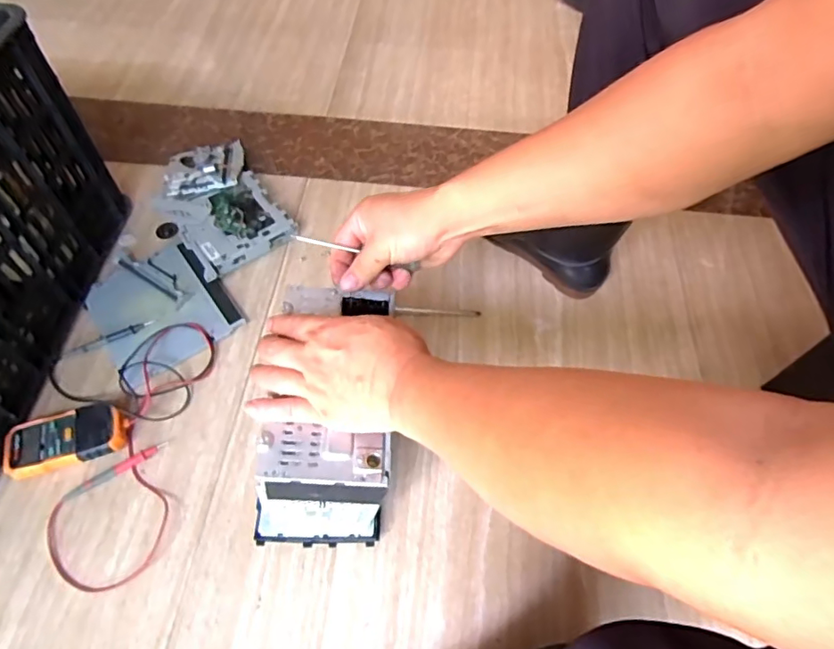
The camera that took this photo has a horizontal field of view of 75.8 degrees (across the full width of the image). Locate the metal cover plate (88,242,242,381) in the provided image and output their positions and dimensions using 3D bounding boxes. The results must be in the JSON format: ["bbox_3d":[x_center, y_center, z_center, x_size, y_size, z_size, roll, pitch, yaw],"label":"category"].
[{"bbox_3d":[-0.336,-0.024,0.700,0.157,0.024,0.177,-31,63,-20],"label":"metal cover plate"}]

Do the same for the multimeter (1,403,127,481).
[{"bbox_3d":[-0.387,0.126,0.596,0.119,0.024,0.065,-15,59,-11],"label":"multimeter"}]

